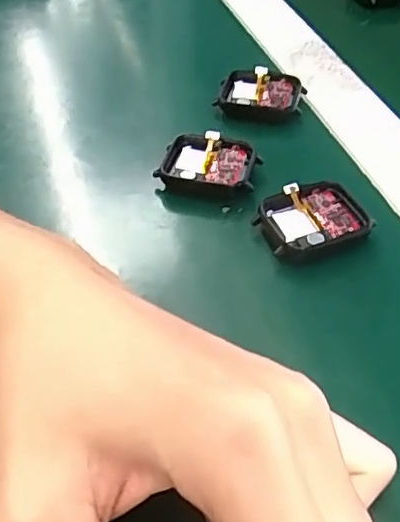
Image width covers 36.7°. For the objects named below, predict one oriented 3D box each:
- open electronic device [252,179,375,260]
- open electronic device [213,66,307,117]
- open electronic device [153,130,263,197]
[{"bbox_3d":[0.050,-0.018,0.272,0.045,0.013,0.036,-13,48,-12],"label":"open electronic device"},{"bbox_3d":[0.035,-0.094,0.343,0.046,0.014,0.033,7,47,7],"label":"open electronic device"},{"bbox_3d":[0.005,-0.047,0.299,0.046,0.013,0.038,10,47,9],"label":"open electronic device"}]

